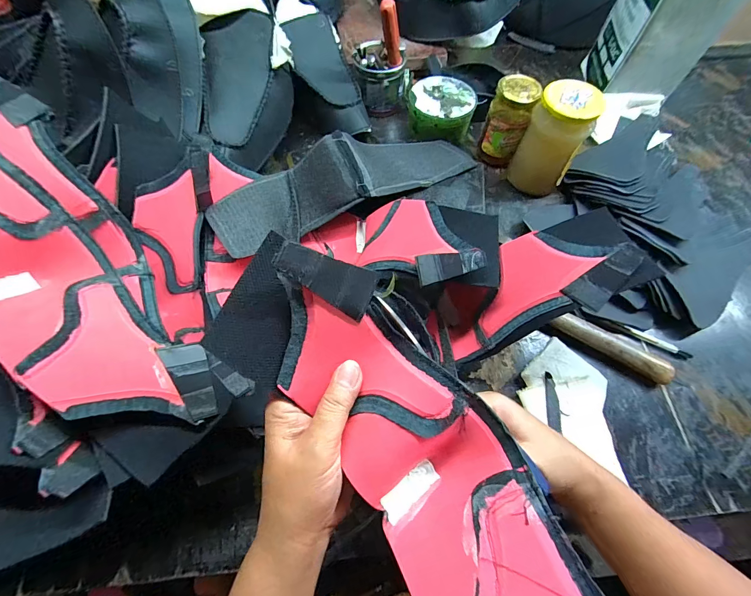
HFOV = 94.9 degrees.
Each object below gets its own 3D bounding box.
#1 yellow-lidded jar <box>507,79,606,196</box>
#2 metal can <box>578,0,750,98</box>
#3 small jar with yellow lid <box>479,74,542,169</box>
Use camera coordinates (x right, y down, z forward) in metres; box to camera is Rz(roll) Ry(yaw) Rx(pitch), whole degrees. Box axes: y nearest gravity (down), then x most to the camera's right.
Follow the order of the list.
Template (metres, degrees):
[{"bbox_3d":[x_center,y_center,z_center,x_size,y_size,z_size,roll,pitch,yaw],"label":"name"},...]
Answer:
[{"bbox_3d":[0.240,-0.216,0.467,0.075,0.122,0.062,28,67,11],"label":"yellow-lidded jar"},{"bbox_3d":[0.441,-0.436,0.533,0.103,0.216,0.163,7,64,2],"label":"metal can"},{"bbox_3d":[0.188,-0.250,0.498,0.057,0.110,0.052,23,66,9],"label":"small jar with yellow lid"}]

